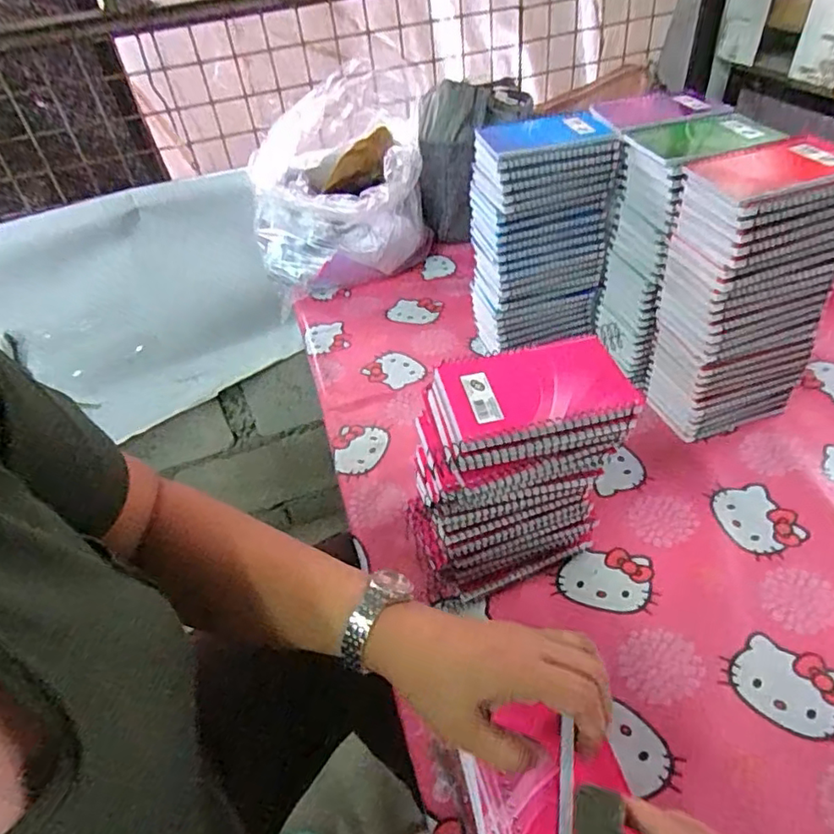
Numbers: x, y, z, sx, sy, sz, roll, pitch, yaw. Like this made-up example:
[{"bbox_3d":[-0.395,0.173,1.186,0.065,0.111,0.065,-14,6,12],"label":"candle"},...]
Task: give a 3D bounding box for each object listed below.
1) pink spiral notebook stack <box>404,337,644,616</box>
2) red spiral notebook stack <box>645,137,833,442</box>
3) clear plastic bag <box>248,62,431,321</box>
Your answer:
[{"bbox_3d":[0.079,0.058,0.507,0.165,0.217,0.093,-12,43,-6],"label":"pink spiral notebook stack"},{"bbox_3d":[0.329,-0.113,0.602,0.137,0.281,0.094,-13,43,-7],"label":"red spiral notebook stack"},{"bbox_3d":[-0.115,-0.391,0.984,0.337,0.244,0.234,-17,44,-11],"label":"clear plastic bag"}]

